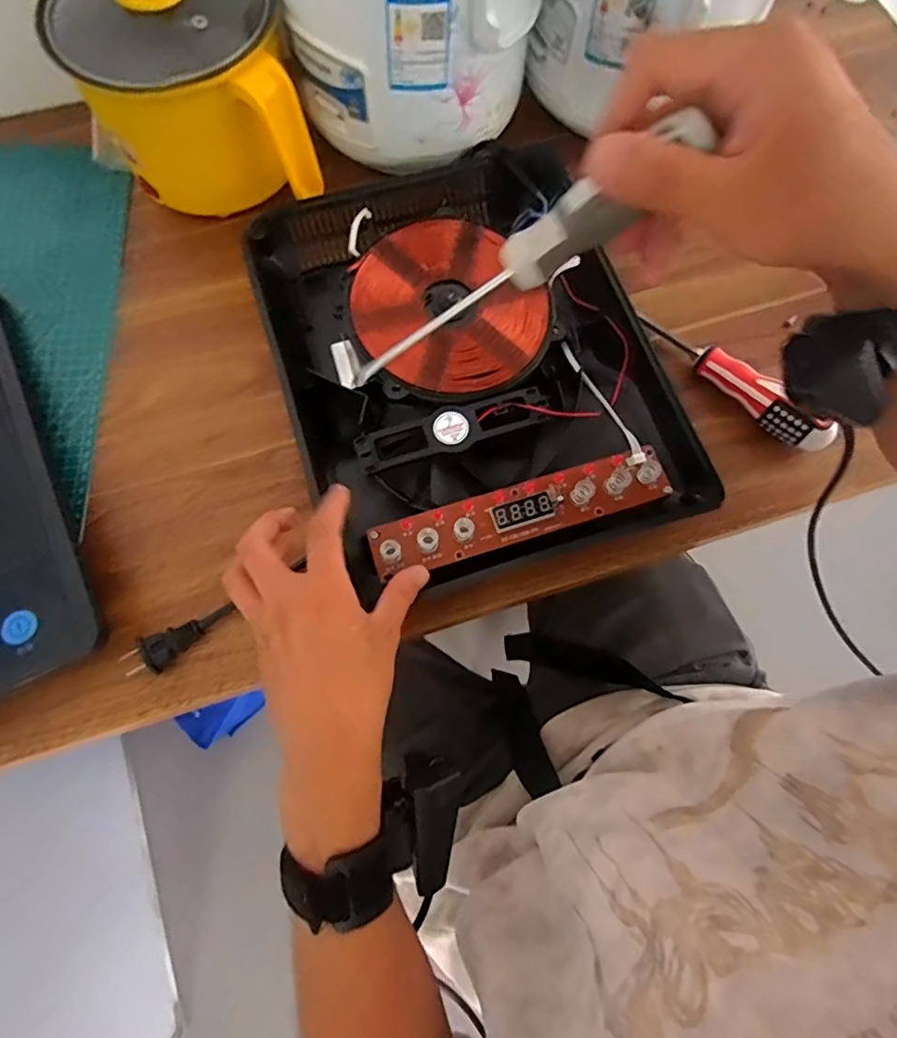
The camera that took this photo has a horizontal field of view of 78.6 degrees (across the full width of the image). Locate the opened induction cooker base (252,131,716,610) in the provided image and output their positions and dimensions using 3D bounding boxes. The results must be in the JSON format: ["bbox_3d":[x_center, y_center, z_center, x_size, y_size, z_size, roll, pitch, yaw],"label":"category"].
[{"bbox_3d":[0.010,-0.128,0.425,0.270,0.061,0.345,-17,69,-7],"label":"opened induction cooker base"}]

